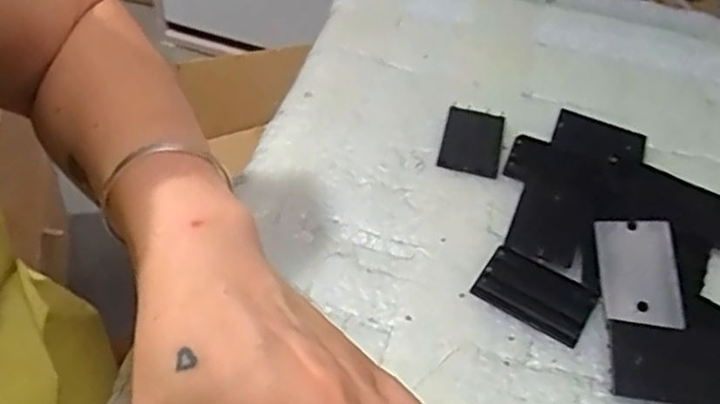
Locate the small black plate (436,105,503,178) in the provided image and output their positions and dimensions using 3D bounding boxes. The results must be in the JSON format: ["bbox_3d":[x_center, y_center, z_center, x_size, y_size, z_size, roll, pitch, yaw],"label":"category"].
[{"bbox_3d":[0.067,-0.036,0.412,0.035,0.007,0.056,14,49,6],"label":"small black plate"}]

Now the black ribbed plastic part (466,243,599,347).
[{"bbox_3d":[0.086,0.046,0.338,0.054,0.007,0.035,29,52,18],"label":"black ribbed plastic part"}]

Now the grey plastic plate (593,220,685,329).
[{"bbox_3d":[0.135,0.035,0.334,0.035,0.007,0.053,-8,66,21],"label":"grey plastic plate"}]

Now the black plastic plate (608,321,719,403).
[{"bbox_3d":[0.143,0.074,0.312,0.055,0.007,0.038,8,58,1],"label":"black plastic plate"}]

